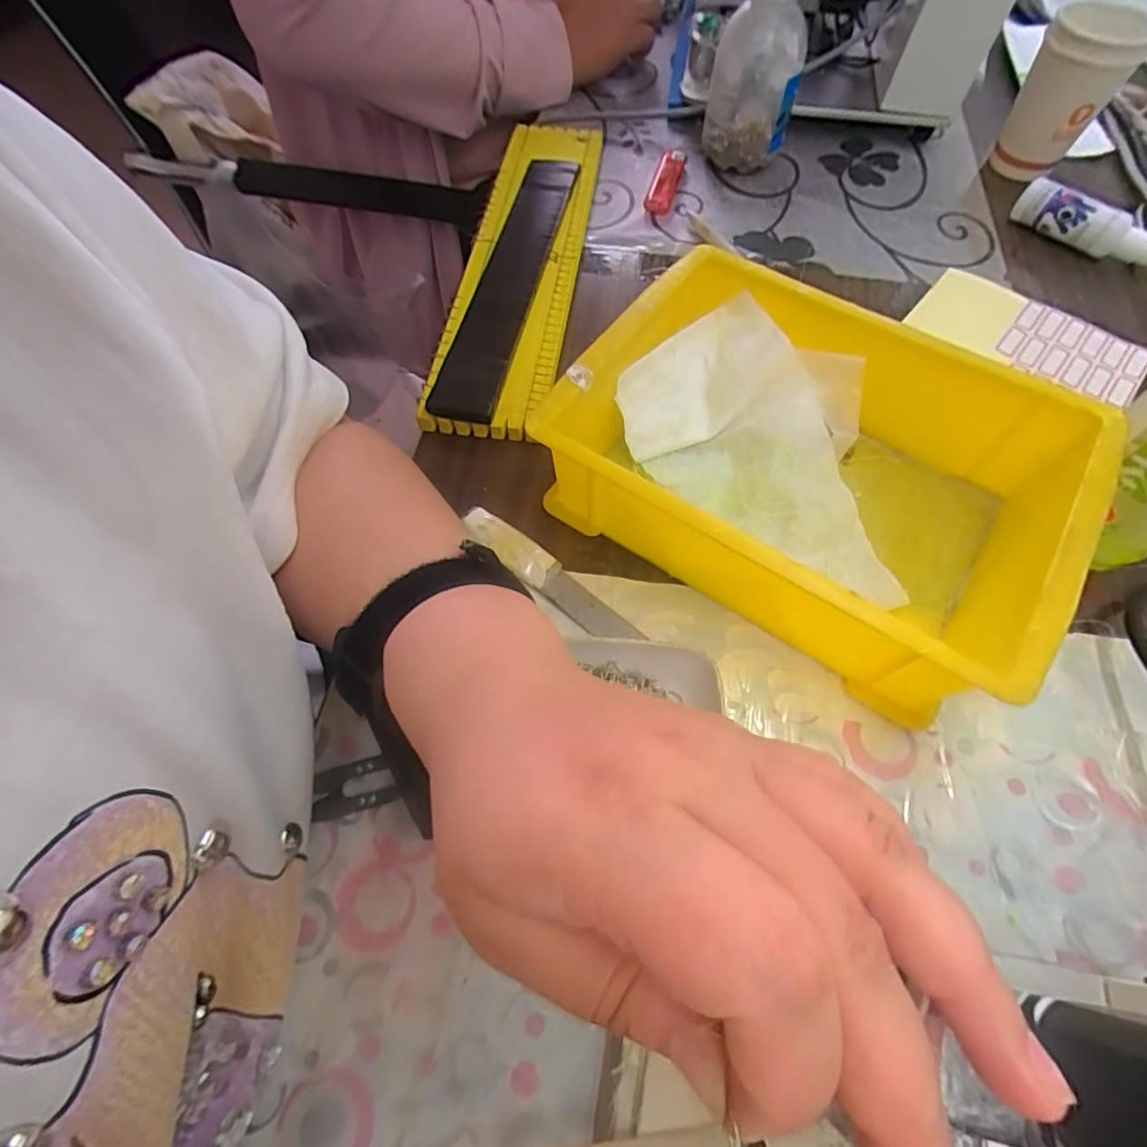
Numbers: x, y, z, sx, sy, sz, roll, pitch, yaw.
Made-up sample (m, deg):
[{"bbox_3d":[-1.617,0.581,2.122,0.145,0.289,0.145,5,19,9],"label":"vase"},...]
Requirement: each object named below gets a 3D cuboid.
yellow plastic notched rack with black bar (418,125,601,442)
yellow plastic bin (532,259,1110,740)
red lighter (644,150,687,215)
[{"bbox_3d":[-0.037,-0.240,0.435,0.081,0.033,0.339,6,63,4],"label":"yellow plastic notched rack with black bar"},{"bbox_3d":[0.122,-0.055,0.306,0.236,0.075,0.169,32,67,16],"label":"yellow plastic bin"},{"bbox_3d":[0.080,-0.339,0.489,0.022,0.010,0.096,13,64,8],"label":"red lighter"}]

